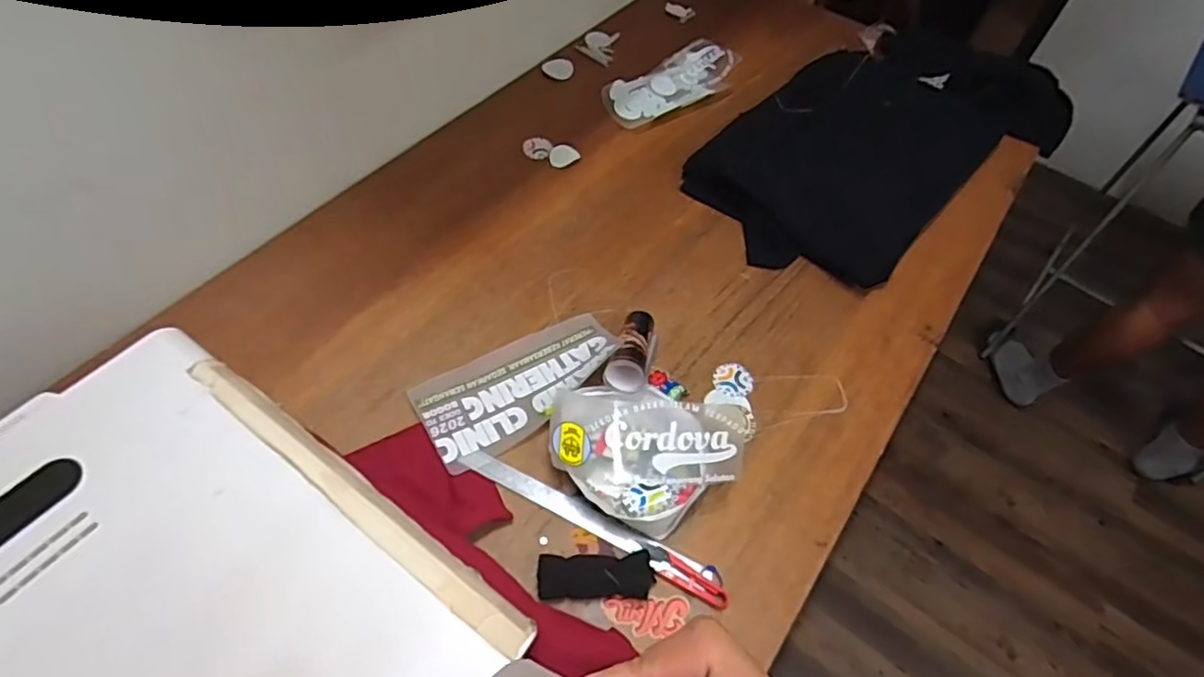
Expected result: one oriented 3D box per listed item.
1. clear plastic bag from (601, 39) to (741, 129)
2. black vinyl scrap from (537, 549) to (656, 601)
[{"bbox_3d":[0.152,-0.519,1.262,0.142,0.017,0.346,40,63,22],"label":"clear plastic bag"},{"bbox_3d":[-0.006,0.265,0.704,0.127,0.031,0.047,-3,56,-5],"label":"black vinyl scrap"}]

